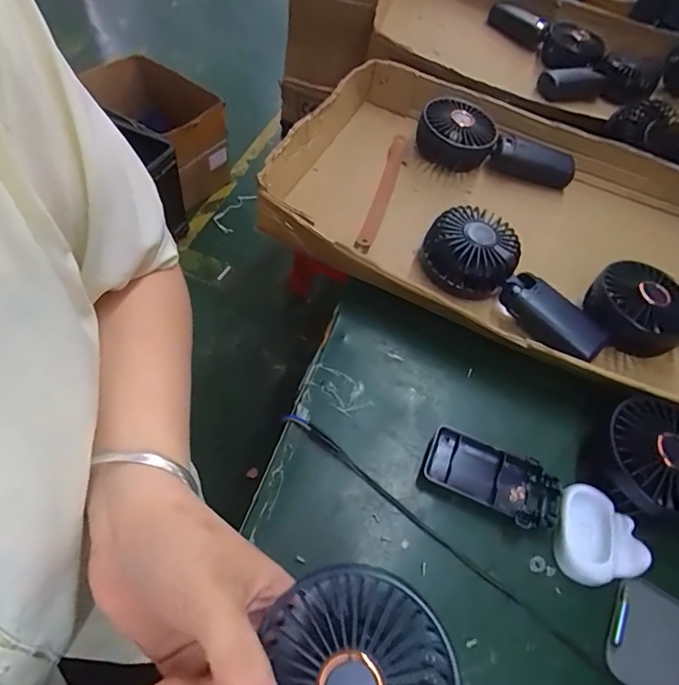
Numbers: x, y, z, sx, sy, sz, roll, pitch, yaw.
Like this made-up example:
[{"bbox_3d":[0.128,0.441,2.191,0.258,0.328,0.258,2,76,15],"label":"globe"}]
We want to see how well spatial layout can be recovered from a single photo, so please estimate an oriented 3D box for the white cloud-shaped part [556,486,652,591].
[{"bbox_3d":[0.178,0.135,0.317,0.060,0.014,0.061,23,56,7],"label":"white cloud-shaped part"}]

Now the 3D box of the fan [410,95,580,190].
[{"bbox_3d":[0.179,-0.222,0.530,0.183,0.049,0.079,20,55,6],"label":"fan"}]

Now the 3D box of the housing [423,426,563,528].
[{"bbox_3d":[0.109,0.098,0.333,0.093,0.014,0.048,26,56,9],"label":"housing"}]

